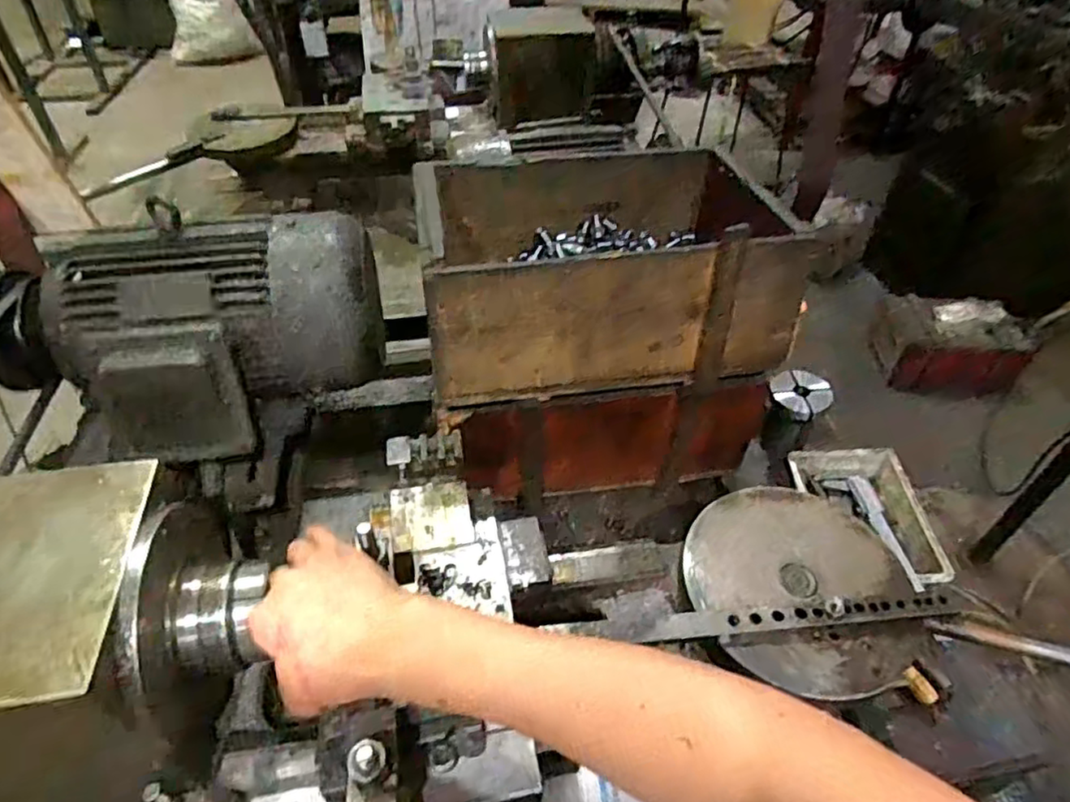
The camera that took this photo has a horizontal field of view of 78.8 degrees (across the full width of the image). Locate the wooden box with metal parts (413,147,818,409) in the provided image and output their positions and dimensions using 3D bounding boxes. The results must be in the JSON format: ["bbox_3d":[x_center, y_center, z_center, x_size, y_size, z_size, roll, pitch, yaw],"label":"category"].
[{"bbox_3d":[0.065,-0.152,0.686,0.348,0.147,0.247,-7,45,-7],"label":"wooden box with metal parts"}]

